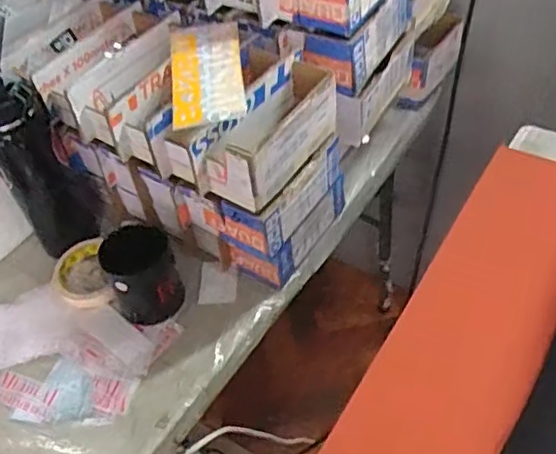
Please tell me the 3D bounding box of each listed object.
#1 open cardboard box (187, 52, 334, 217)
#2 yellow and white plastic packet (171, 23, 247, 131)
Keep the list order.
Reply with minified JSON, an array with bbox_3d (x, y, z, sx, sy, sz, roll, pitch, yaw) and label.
[{"bbox_3d":[0.000,-0.102,0.646,0.066,0.080,0.185,27,57,27],"label":"open cardboard box"},{"bbox_3d":[-0.076,-0.168,0.663,0.073,0.011,0.190,-7,49,0],"label":"yellow and white plastic packet"}]

